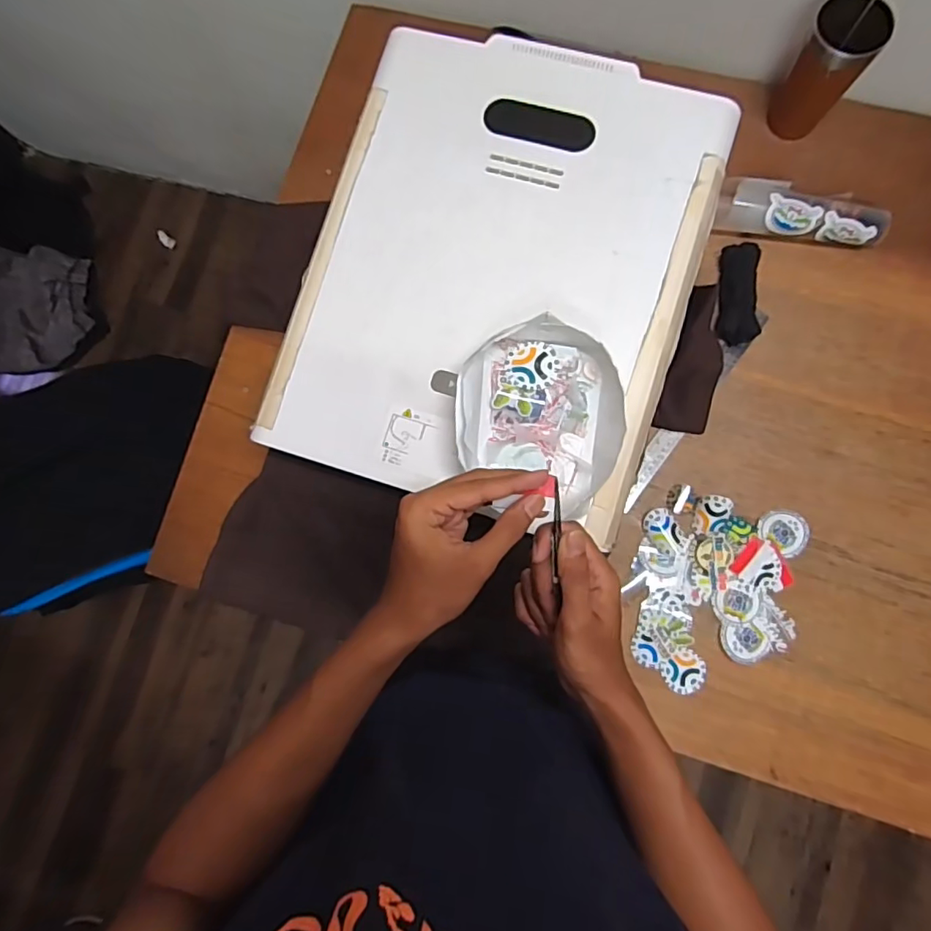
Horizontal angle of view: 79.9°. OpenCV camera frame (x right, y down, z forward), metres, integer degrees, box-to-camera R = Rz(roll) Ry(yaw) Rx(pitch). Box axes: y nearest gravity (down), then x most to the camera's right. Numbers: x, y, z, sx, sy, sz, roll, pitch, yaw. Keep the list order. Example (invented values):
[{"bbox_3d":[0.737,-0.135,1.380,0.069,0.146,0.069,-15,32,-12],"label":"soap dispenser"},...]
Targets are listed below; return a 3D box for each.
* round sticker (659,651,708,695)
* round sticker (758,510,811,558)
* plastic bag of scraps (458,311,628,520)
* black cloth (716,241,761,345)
[{"bbox_3d":[0.268,0.256,0.685,0.053,0.005,0.050,-1,83,5],"label":"round sticker"},{"bbox_3d":[0.397,0.081,0.689,0.058,0.005,0.051,41,92,14],"label":"round sticker"},{"bbox_3d":[0.073,-0.045,0.545,0.155,0.052,0.179,7,84,6],"label":"plastic bag of scraps"},{"bbox_3d":[0.355,-0.223,0.716,0.050,0.015,0.128,4,84,6],"label":"black cloth"}]

